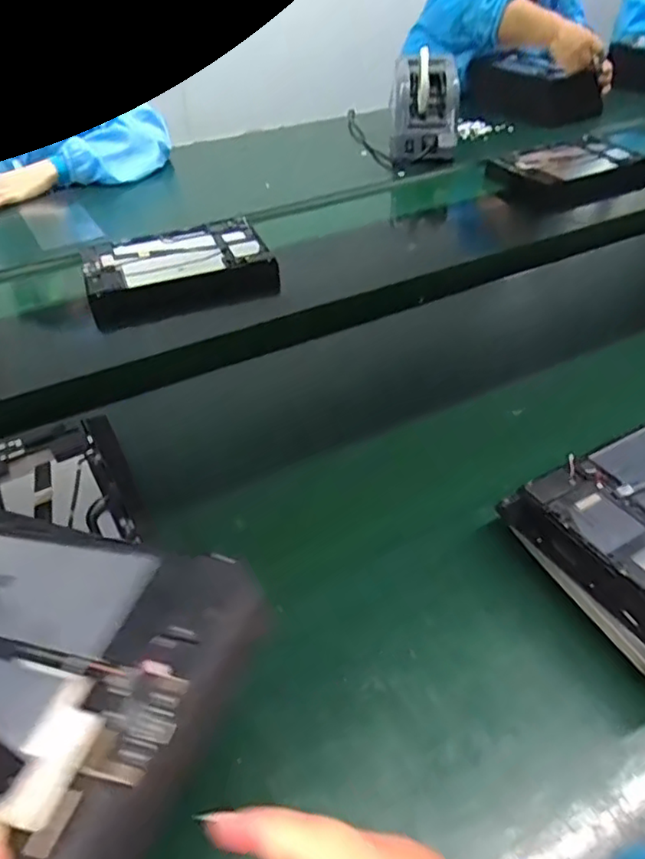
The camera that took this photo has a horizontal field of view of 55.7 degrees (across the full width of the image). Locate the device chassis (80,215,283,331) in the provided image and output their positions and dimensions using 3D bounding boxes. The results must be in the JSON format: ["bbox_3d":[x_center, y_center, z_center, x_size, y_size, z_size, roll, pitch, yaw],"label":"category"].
[{"bbox_3d":[-0.199,-0.222,0.849,0.244,0.057,0.150,-14,44,-14],"label":"device chassis"}]

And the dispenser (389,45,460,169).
[{"bbox_3d":[0.187,-0.593,1.143,0.127,0.167,0.140,1,43,2],"label":"dispenser"}]

